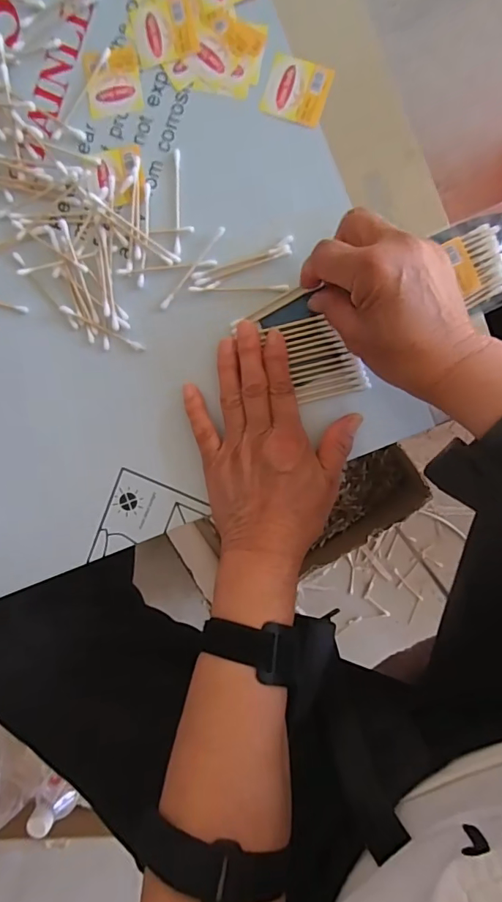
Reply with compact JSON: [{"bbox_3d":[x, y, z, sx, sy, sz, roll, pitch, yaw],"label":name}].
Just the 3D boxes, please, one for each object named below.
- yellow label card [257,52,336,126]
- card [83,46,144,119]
[{"bbox_3d":[0.032,-0.252,0.332,0.042,0.004,0.038,20,97,3],"label":"yellow label card"},{"bbox_3d":[-0.098,-0.264,0.340,0.039,0.004,0.042,-6,95,5],"label":"card"}]

